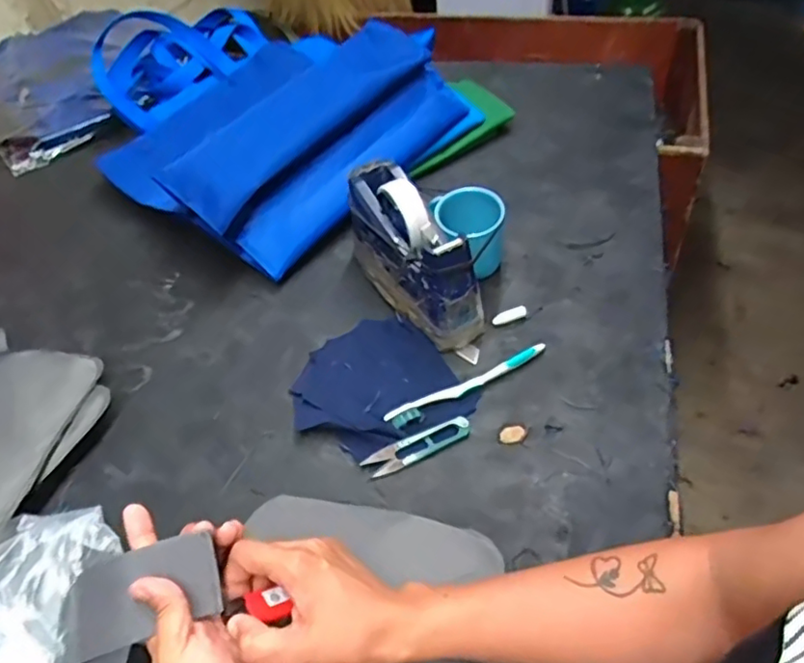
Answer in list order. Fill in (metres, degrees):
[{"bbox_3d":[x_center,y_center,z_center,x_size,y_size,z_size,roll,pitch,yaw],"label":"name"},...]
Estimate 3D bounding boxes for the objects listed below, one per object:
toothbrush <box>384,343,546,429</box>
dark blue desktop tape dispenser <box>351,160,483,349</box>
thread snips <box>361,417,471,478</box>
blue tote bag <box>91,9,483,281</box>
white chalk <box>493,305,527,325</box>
[{"bbox_3d":[0.066,0.052,0.592,0.176,0.011,0.017,-24,50,-16],"label":"toothbrush"},{"bbox_3d":[0.009,-0.087,0.649,0.066,0.120,0.196,-26,51,-17],"label":"dark blue desktop tape dispenser"},{"bbox_3d":[0.016,0.105,0.555,0.102,0.007,0.022,-22,50,-14],"label":"thread snips"},{"bbox_3d":[-0.226,-0.332,0.878,0.543,0.134,0.411,34,59,30],"label":"blue tote bag"},{"bbox_3d":[0.115,-0.017,0.650,0.037,0.010,0.009,-21,48,5],"label":"white chalk"}]

